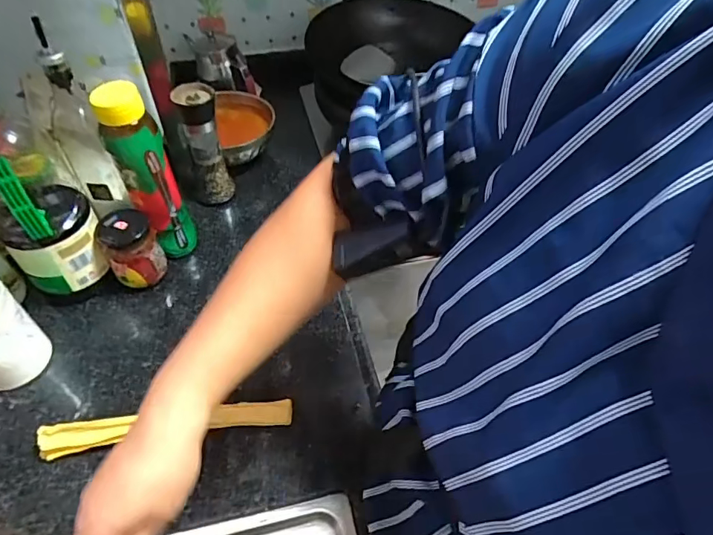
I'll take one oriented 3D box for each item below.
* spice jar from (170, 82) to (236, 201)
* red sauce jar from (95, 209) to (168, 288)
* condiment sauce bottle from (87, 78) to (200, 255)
[{"bbox_3d":[-0.236,-0.188,0.743,0.060,0.184,0.067,-17,52,-15],"label":"spice jar"},{"bbox_3d":[-0.298,-0.019,0.652,0.066,0.100,0.061,1,50,-1],"label":"red sauce jar"},{"bbox_3d":[-0.271,-0.113,0.638,0.064,0.245,0.057,-25,55,-21],"label":"condiment sauce bottle"}]

